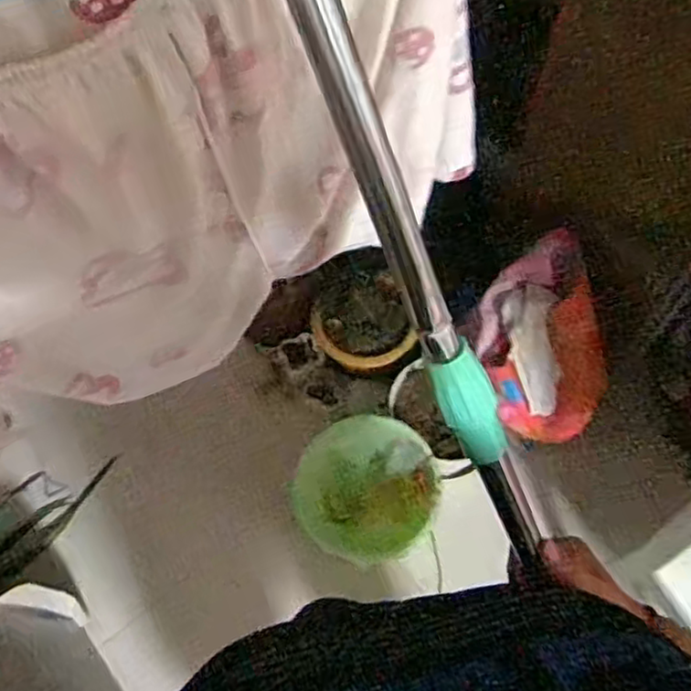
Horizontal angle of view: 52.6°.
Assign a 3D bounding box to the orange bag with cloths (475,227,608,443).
[{"bbox_3d":[0.341,0.004,1.225,0.202,0.243,0.282,-20,69,-7],"label":"orange bag with cloths"}]

